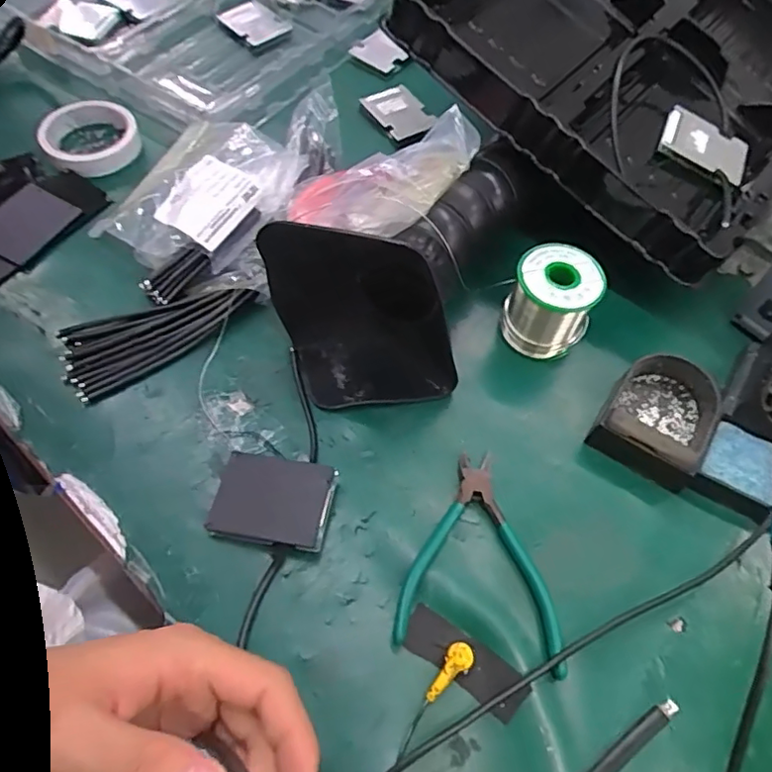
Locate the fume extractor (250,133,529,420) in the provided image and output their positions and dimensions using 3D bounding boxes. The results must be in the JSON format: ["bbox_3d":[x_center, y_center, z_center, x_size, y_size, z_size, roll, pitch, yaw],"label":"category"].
[{"bbox_3d":[0.049,-0.100,0.463,0.274,0.133,0.127,-37,68,-21],"label":"fume extractor"}]

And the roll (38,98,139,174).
[{"bbox_3d":[-0.301,-0.256,0.597,0.090,0.029,0.091,-16,62,-12],"label":"roll"}]

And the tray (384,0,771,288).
[{"bbox_3d":[0.279,-0.353,0.588,0.334,0.063,0.501,43,65,1],"label":"tray"}]

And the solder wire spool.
[{"bbox_3d":[0.139,-0.070,0.495,0.069,0.077,0.065,1,60,-3],"label":"solder wire spool"}]

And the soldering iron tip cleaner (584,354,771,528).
[{"bbox_3d":[0.238,0.033,0.459,0.132,0.036,0.104,24,62,10],"label":"soldering iron tip cleaner"}]

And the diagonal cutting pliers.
[{"bbox_3d":[0.071,0.114,0.404,0.109,0.022,0.142,12,60,4],"label":"diagonal cutting pliers"}]

